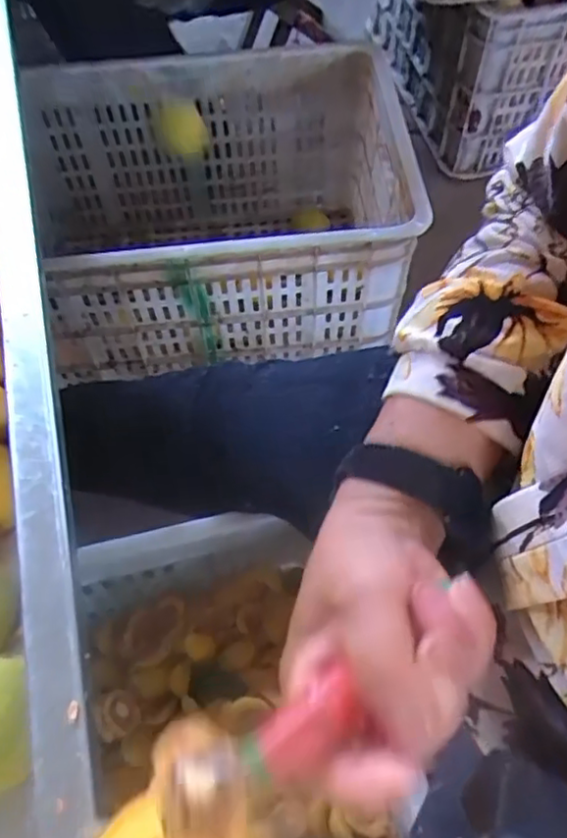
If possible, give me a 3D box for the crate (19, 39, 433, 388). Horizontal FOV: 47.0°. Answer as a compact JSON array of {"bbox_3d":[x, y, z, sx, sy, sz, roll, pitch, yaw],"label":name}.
[{"bbox_3d":[-0.112,-0.281,0.922,0.497,0.299,0.420,-6,60,-3],"label":"crate"}]

